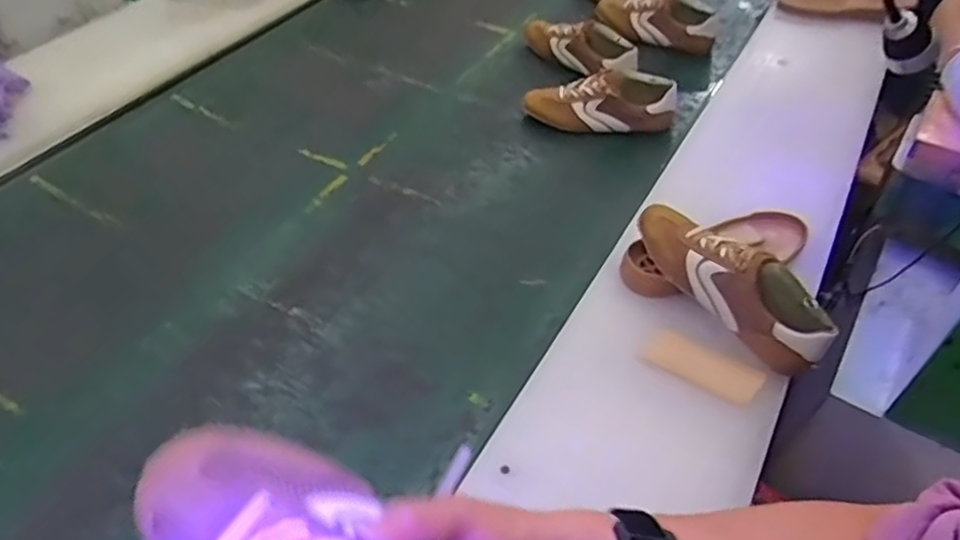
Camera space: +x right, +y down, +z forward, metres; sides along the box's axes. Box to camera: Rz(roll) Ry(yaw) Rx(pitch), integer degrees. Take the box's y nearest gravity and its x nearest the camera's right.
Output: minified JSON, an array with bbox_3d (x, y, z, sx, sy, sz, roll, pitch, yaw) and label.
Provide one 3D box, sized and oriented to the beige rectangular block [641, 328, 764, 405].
[{"bbox_3d":[0.238,0.101,0.723,0.117,0.010,0.043,26,76,26],"label":"beige rectangular block"}]

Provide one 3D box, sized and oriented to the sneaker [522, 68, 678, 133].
[{"bbox_3d":[0.198,-0.287,1.130,0.239,0.090,0.082,4,45,2],"label":"sneaker"}]

